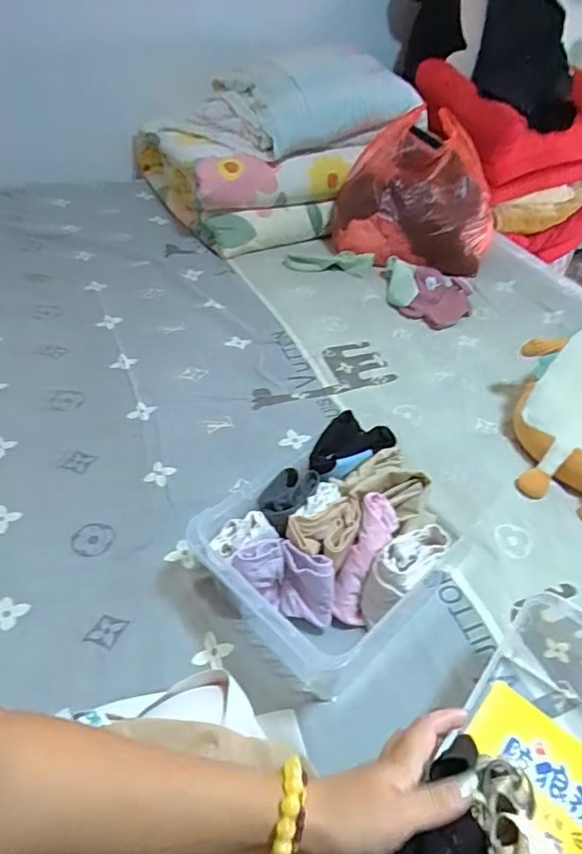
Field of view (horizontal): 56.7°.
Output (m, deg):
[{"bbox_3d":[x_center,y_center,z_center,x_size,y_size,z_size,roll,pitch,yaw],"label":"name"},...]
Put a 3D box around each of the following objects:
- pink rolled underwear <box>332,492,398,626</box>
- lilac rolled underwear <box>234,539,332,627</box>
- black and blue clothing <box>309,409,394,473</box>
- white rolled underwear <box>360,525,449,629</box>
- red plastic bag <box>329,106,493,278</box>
[{"bbox_3d":[0.085,0.155,0.633,0.043,0.045,0.151,19,87,15],"label":"pink rolled underwear"},{"bbox_3d":[-0.006,0.181,0.627,0.114,0.101,0.054,12,44,8],"label":"lilac rolled underwear"},{"bbox_3d":[0.074,0.015,0.708,0.119,0.021,0.066,-18,48,-23],"label":"black and blue clothing"},{"bbox_3d":[0.124,0.175,0.623,0.105,0.110,0.051,-31,54,-32],"label":"white rolled underwear"},{"bbox_3d":[0.286,-0.528,1.254,0.359,0.266,0.293,6,43,1],"label":"red plastic bag"}]

